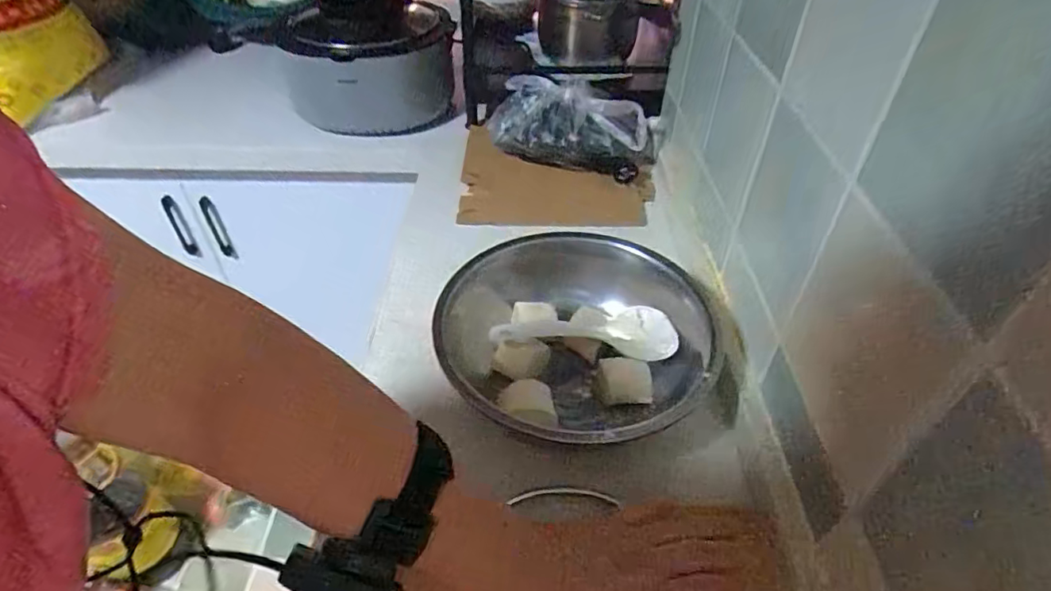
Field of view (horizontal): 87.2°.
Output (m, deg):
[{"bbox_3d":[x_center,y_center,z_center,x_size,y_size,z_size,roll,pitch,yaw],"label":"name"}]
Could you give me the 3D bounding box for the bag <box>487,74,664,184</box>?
[{"bbox_3d":[0.076,-0.272,0.854,0.268,0.110,0.165,6,44,6],"label":"bag"}]

